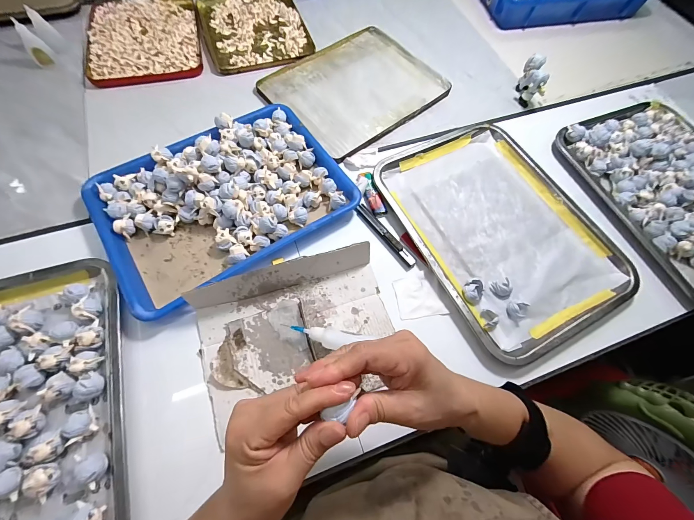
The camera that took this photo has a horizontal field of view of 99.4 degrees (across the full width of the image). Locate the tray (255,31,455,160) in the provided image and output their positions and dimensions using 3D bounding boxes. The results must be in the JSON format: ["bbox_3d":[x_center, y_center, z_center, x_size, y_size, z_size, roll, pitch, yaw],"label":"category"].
[{"bbox_3d":[0.018,-0.318,0.544,0.284,0.014,0.230,-37,74,-16],"label":"tray"}]

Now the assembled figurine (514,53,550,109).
[{"bbox_3d":[0.341,-0.330,0.540,0.033,0.059,0.065,11,68,2],"label":"assembled figurine"}]

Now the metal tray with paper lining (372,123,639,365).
[{"bbox_3d":[0.223,-0.054,0.436,0.251,0.029,0.340,-24,71,-12],"label":"metal tray with paper lining"}]

